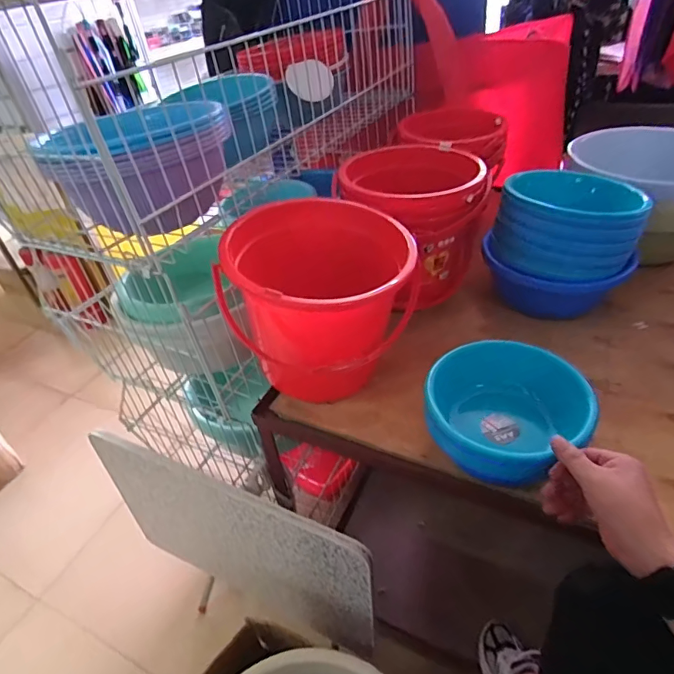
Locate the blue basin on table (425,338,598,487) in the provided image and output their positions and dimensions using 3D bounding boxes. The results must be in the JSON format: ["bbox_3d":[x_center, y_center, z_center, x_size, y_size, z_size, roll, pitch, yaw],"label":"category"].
[{"bbox_3d":[0.216,0.096,0.576,0.192,0.081,0.163,-24,42,-19],"label":"blue basin on table"}]

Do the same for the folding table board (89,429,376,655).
[{"bbox_3d":[-0.201,0.418,0.885,0.583,0.493,0.017,14,41,23],"label":"folding table board"}]

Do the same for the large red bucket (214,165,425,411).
[{"bbox_3d":[-0.015,-0.048,0.691,0.240,0.240,0.246,-5,39,4],"label":"large red bucket"}]

